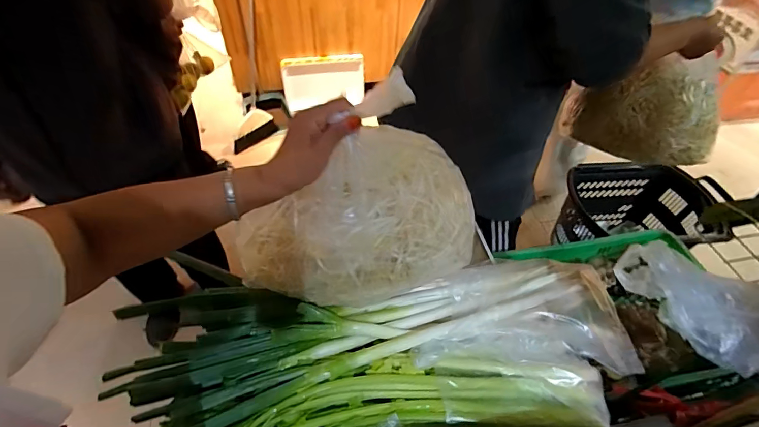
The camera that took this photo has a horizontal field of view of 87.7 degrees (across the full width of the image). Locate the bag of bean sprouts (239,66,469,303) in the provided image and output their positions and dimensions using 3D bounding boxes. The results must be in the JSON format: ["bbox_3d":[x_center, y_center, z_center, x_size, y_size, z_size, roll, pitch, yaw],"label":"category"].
[{"bbox_3d":[-0.020,-0.011,0.462,0.297,0.271,0.128,-16,52,-15],"label":"bag of bean sprouts"}]

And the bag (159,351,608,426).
[{"bbox_3d":[0.002,0.270,0.508,0.556,0.076,0.136,-9,50,-10],"label":"bag"}]

